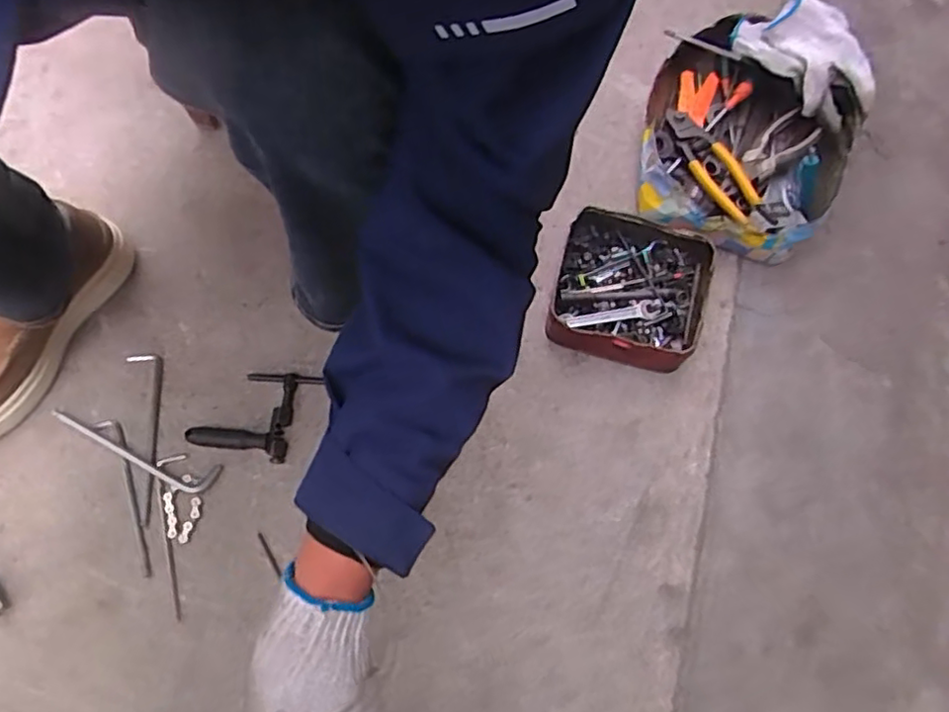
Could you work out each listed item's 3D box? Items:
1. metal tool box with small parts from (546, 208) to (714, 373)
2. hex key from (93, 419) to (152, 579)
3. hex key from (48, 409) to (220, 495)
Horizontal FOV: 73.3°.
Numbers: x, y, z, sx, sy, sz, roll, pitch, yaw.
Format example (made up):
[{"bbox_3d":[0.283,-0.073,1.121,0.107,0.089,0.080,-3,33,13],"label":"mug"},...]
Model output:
[{"bbox_3d":[0.182,-0.077,0.735,0.173,0.049,0.169,13,71,2],"label":"metal tool box with small parts"},{"bbox_3d":[-0.360,0.144,0.666,0.025,0.004,0.175,-26,72,-11],"label":"hex key"},{"bbox_3d":[-0.356,0.098,0.664,0.187,0.008,0.034,21,70,6],"label":"hex key"}]

